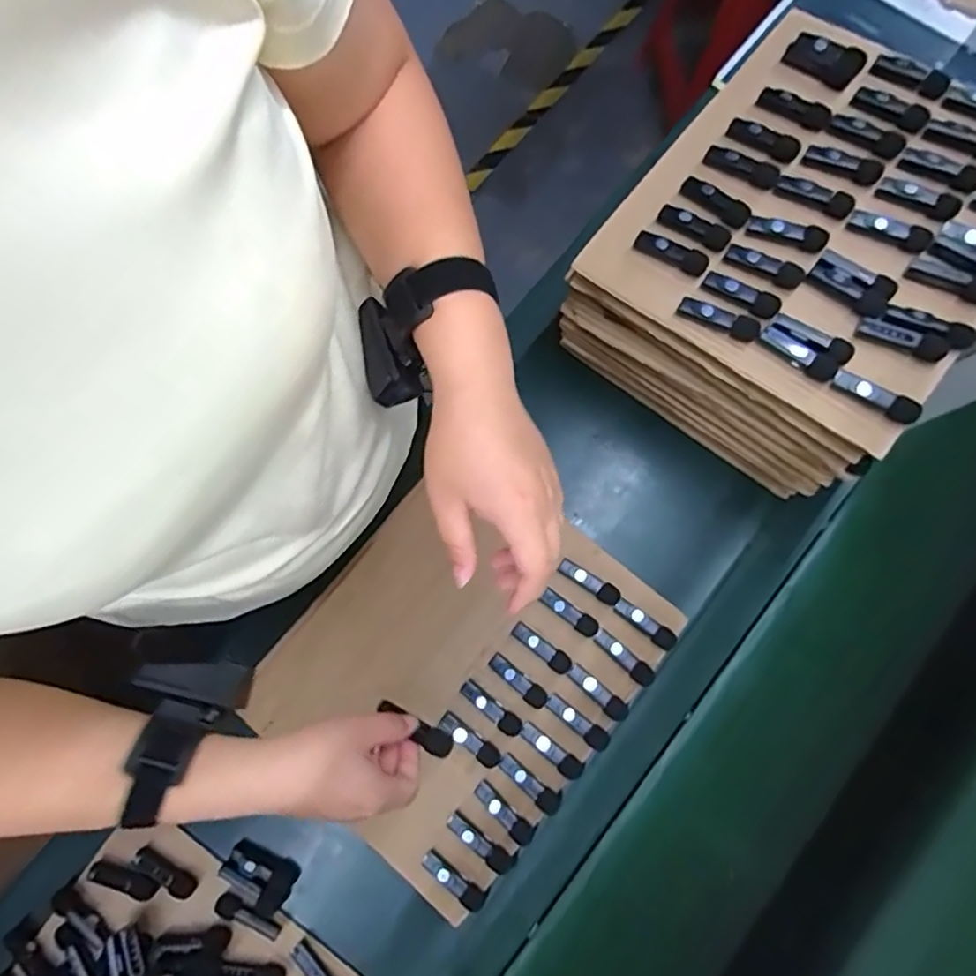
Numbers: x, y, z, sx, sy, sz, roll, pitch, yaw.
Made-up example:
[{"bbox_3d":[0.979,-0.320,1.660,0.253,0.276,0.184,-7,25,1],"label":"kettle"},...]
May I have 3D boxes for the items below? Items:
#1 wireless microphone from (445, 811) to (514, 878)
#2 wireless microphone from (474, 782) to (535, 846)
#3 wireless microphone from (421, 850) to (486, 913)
[{"bbox_3d":[-0.008,0.323,0.567,0.069,0.011,0.022,39,81,6],"label":"wireless microphone"},{"bbox_3d":[0.015,0.296,0.567,0.019,0.013,0.063,-44,83,-8],"label":"wireless microphone"},{"bbox_3d":[-0.031,0.354,0.562,0.066,0.012,0.018,35,81,6],"label":"wireless microphone"}]

